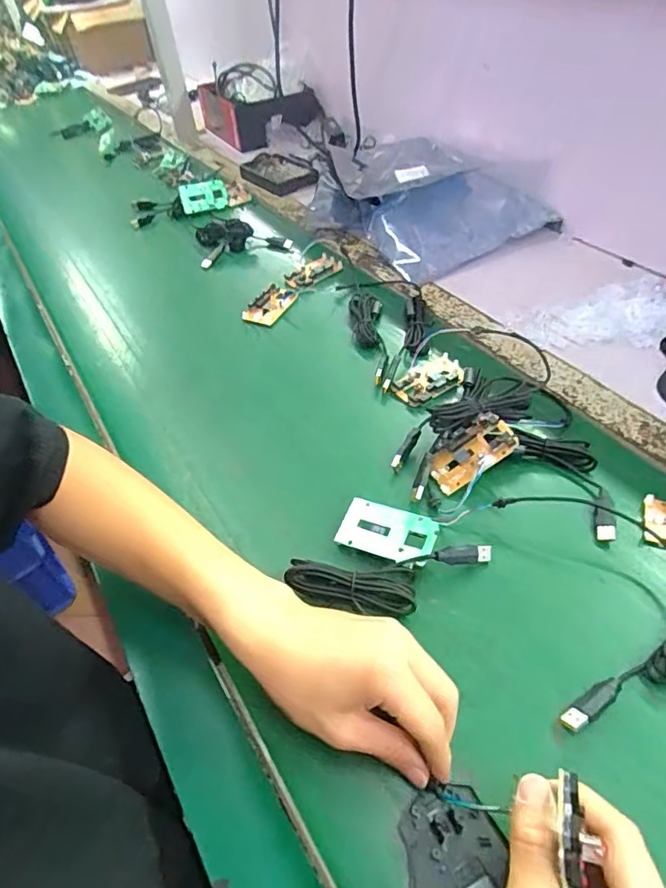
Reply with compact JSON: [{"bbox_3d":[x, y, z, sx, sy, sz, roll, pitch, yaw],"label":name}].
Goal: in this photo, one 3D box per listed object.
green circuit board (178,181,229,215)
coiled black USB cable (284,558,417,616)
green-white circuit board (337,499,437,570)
[{"bbox_3d":[-0.239,-0.460,0.980,0.085,0.013,0.068,-15,78,-14],"label":"green circuit board"},{"bbox_3d":[0.013,0.111,0.404,0.096,0.026,0.033,1,47,6],"label":"coiled black USB cable"},{"bbox_3d":[0.044,0.072,0.434,0.077,0.009,0.047,17,61,26],"label":"green-white circuit board"}]

